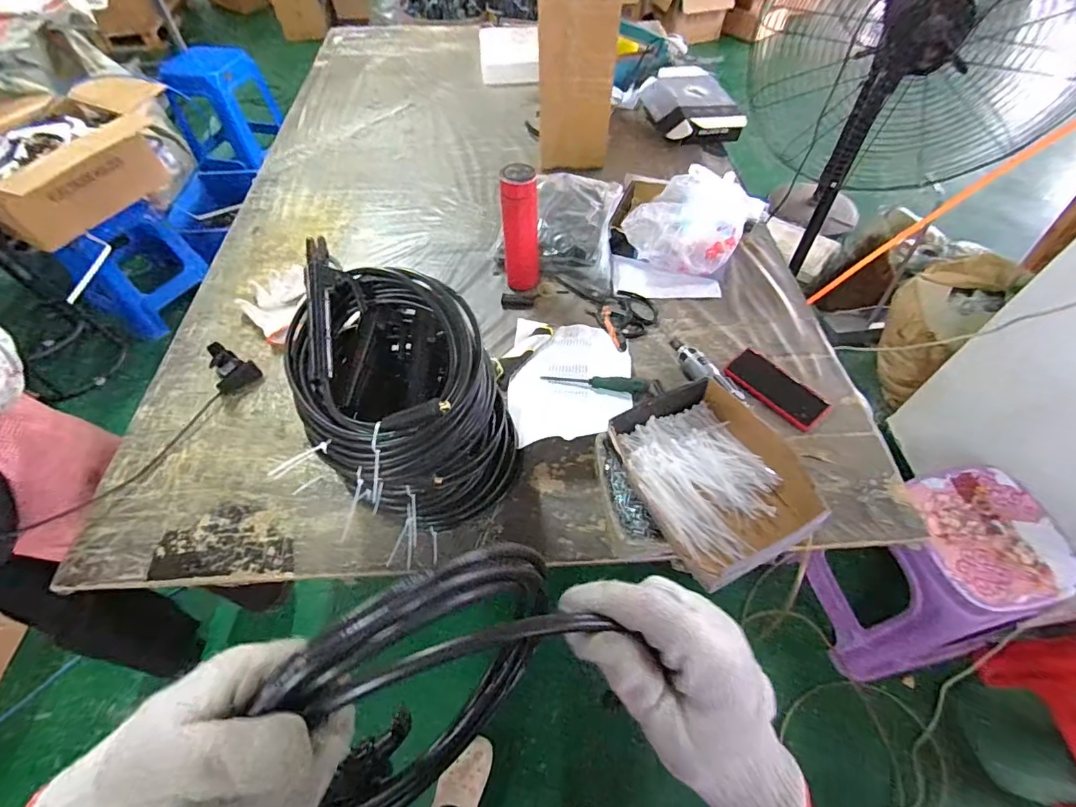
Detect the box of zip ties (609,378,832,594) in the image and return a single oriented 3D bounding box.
[{"bbox_3d":[0.234,0.092,0.655,0.217,0.057,0.251,-24,58,-14],"label":"box of zip ties"}]

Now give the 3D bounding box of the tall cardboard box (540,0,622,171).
[{"bbox_3d":[0.083,-0.794,1.129,0.165,0.400,0.257,-2,56,0],"label":"tall cardboard box"}]

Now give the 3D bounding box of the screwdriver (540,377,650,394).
[{"bbox_3d":[0.096,-0.036,0.830,0.176,0.019,0.032,4,56,5],"label":"screwdriver"}]

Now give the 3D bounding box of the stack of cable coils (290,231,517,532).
[{"bbox_3d":[-0.180,-0.016,0.674,0.244,0.270,0.293,-29,60,-17],"label":"stack of cable coils"}]

